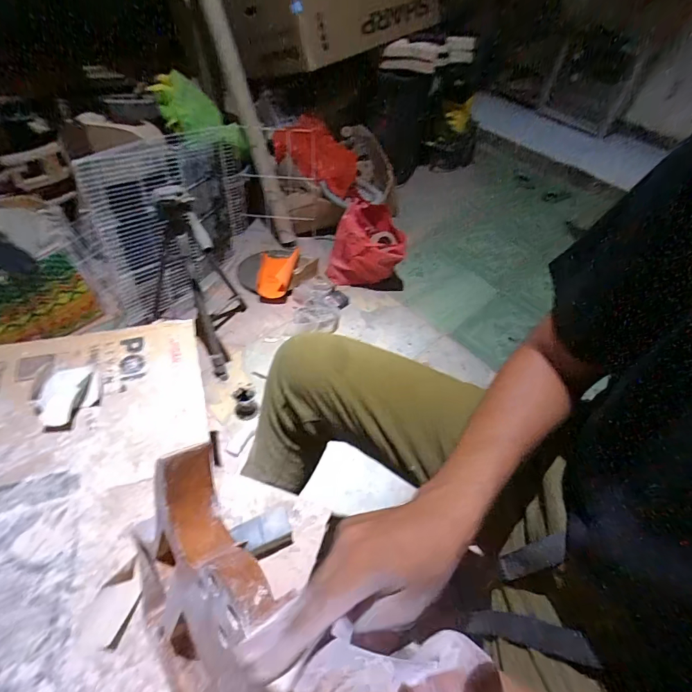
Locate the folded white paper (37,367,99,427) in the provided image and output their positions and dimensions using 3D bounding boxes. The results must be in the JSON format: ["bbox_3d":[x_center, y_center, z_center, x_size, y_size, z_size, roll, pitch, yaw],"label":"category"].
[{"bbox_3d":[-0.456,0.077,0.643,0.092,0.029,0.105,-30,59,-28],"label":"folded white paper"}]

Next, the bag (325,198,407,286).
[{"bbox_3d":[0.086,-0.396,1.522,0.275,0.283,0.231,9,49,1],"label":"bag"}]

